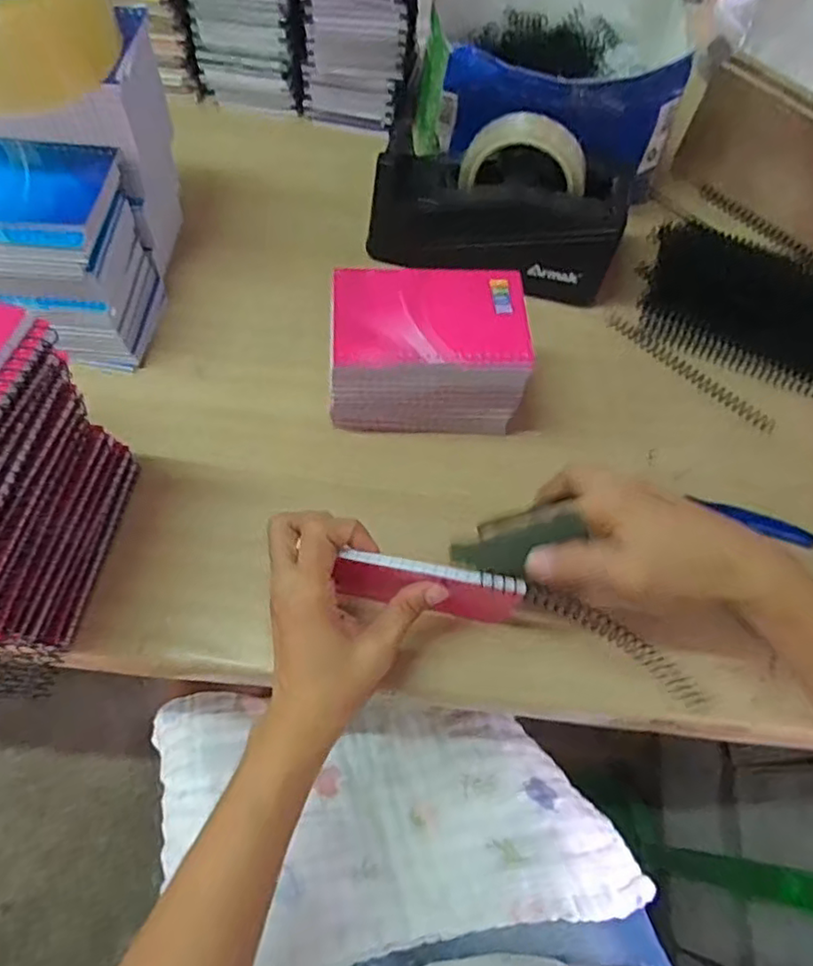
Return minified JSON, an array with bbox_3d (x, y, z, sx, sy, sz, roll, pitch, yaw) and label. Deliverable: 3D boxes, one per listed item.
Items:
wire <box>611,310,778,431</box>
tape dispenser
[{"bbox_3d":[0.226,-0.091,0.517,0.017,0.011,0.152,-41,72,-20],"label":"wire"},{"bbox_3d":[0.072,-0.219,0.512,0.195,0.114,0.066,14,64,4],"label":"tape dispenser"}]

